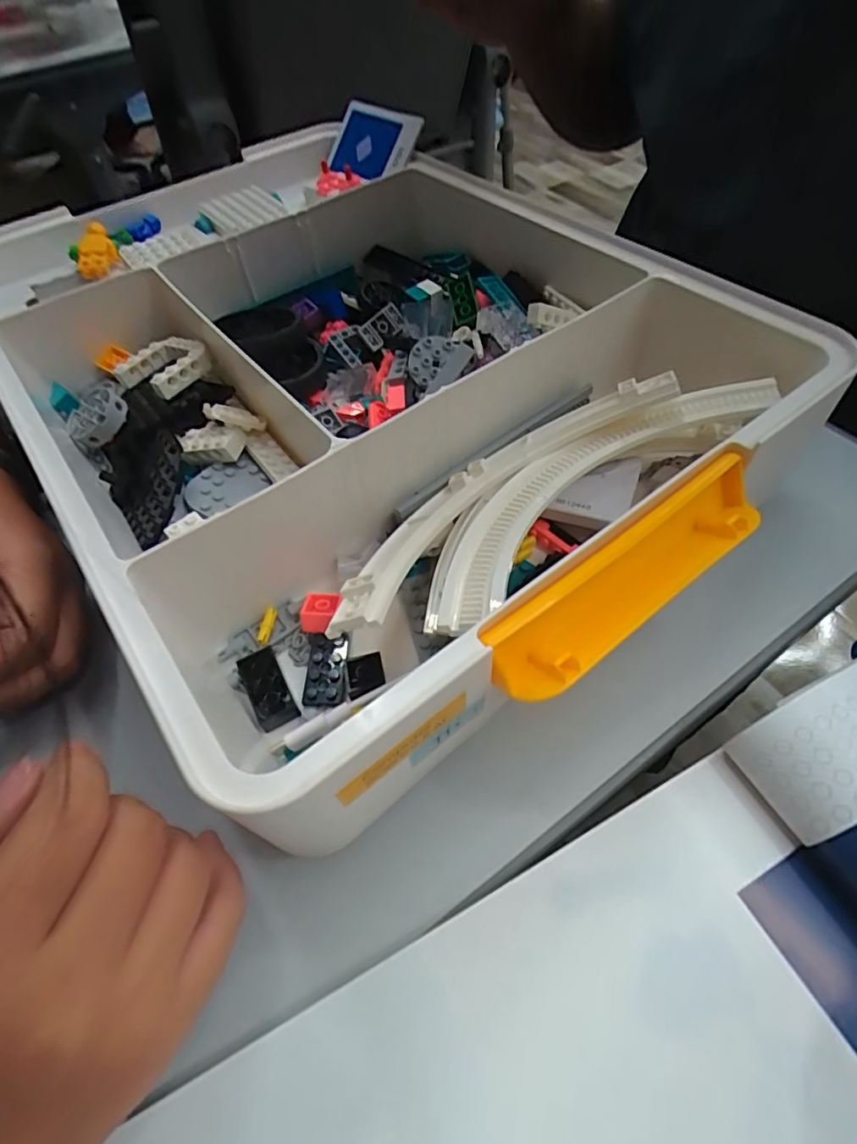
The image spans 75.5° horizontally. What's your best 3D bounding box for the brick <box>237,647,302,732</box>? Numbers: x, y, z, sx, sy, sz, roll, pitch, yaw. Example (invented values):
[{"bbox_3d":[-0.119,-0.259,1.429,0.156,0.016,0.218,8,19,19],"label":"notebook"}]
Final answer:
[{"bbox_3d":[-0.065,0.048,0.225,0.015,0.010,0.033,-27,57,-15],"label":"brick"}]

